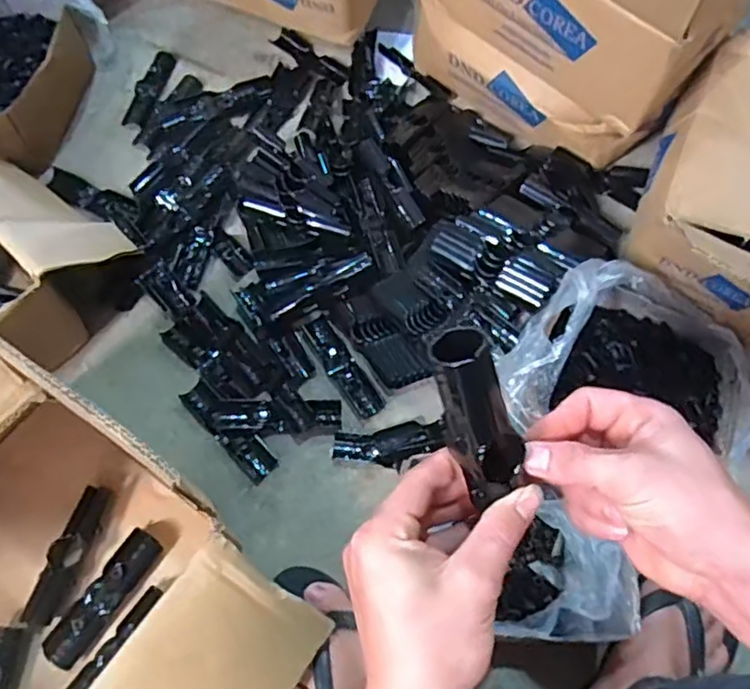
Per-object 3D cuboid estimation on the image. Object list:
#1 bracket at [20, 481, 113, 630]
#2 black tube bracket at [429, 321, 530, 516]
[{"bbox_3d":[-0.291,0.199,0.614,0.028,0.023,0.130,20,67,8],"label":"bracket"},{"bbox_3d":[0.053,0.042,0.330,0.033,0.103,0.028,-24,25,-11],"label":"black tube bracket"}]

